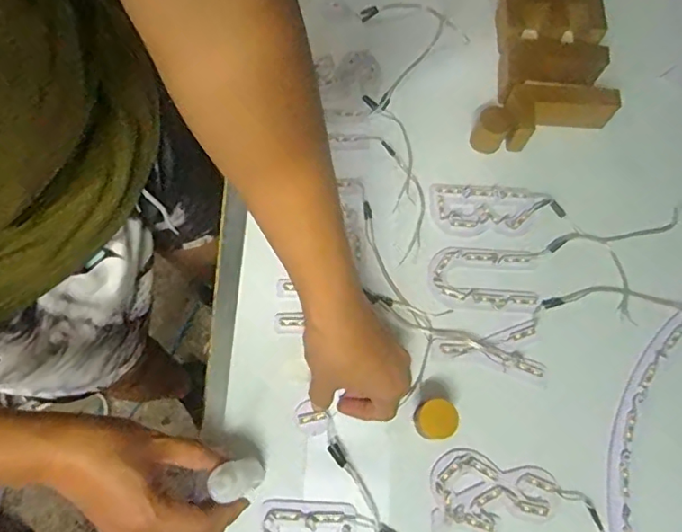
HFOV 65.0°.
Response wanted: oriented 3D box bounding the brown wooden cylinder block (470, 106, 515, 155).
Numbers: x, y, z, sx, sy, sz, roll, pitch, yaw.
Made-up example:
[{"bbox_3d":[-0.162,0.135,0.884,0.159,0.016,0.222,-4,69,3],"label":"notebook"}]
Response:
[{"bbox_3d":[0.162,-0.145,0.580,0.034,0.036,0.041,21,73,6],"label":"brown wooden cylinder block"}]

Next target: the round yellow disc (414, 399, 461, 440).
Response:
[{"bbox_3d":[0.083,0.136,0.473,0.032,0.039,0.033,-18,73,-6],"label":"round yellow disc"}]

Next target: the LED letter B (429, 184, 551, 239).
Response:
[{"bbox_3d":[0.154,-0.058,0.556,0.118,0.004,0.059,1,72,0],"label":"LED letter B"}]

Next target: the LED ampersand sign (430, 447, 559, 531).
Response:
[{"bbox_3d":[0.133,0.200,0.470,0.106,0.004,0.069,2,72,0],"label":"LED ampersand sign"}]

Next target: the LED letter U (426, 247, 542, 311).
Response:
[{"bbox_3d":[0.140,0.012,0.532,0.107,0.004,0.060,6,72,1],"label":"LED letter U"}]

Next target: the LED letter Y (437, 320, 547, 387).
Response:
[{"bbox_3d":[0.150,0.072,0.510,0.100,0.007,0.056,17,73,5],"label":"LED letter Y"}]

